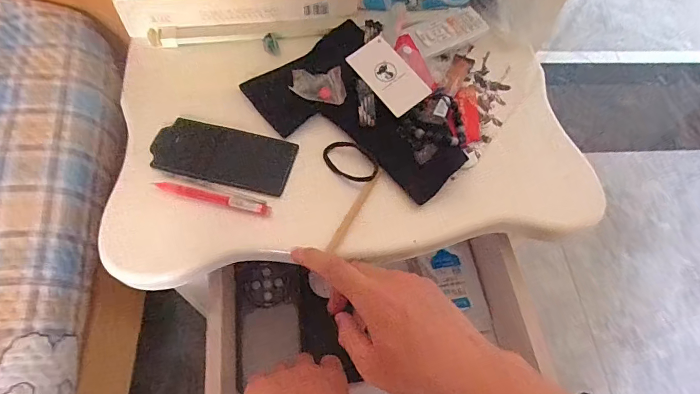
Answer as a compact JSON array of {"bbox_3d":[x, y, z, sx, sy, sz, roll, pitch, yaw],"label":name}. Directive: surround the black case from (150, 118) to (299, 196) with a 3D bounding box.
[{"bbox_3d":[-0.132,-0.045,0.430,0.143,0.007,0.068,12,65,2],"label":"black case"}]

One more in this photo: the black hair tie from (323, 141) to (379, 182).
[{"bbox_3d":[0.001,-0.037,0.436,0.062,0.008,0.038,39,69,14],"label":"black hair tie"}]

